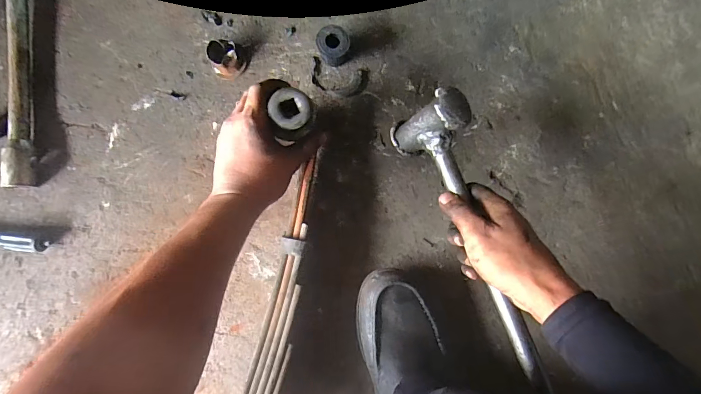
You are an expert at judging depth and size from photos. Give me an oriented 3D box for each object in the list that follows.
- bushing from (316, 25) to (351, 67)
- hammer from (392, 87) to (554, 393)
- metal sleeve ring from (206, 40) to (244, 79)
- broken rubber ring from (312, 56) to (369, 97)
[{"bbox_3d":[-0.024,-0.214,0.543,0.046,0.049,0.050,0,86,0],"label":"bushing"},{"bbox_3d":[0.138,0.054,0.397,0.070,0.085,0.334,-20,83,-1],"label":"hammer"},{"bbox_3d":[-0.183,-0.198,0.544,0.041,0.037,0.043,0,86,0],"label":"metal sleeve ring"},{"bbox_3d":[-0.017,-0.177,0.562,0.084,0.007,0.047,13,87,1],"label":"broken rubber ring"}]

